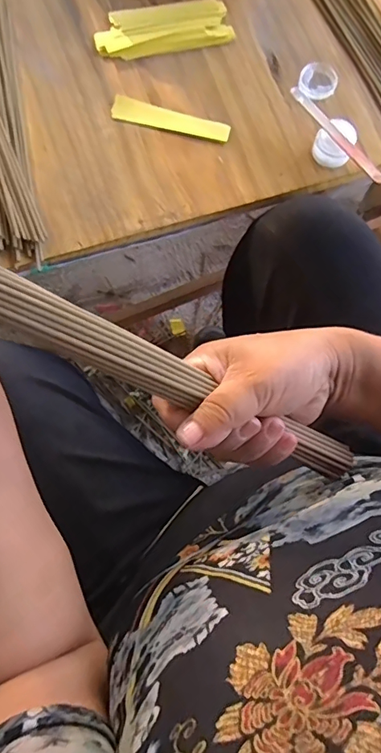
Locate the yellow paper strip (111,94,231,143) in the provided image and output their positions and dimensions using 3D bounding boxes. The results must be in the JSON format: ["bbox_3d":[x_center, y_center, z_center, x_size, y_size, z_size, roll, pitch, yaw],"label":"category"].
[{"bbox_3d":[-0.019,-0.252,0.464,0.116,0.004,0.023,16,77,2],"label":"yellow paper strip"}]

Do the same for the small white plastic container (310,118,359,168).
[{"bbox_3d":[0.138,-0.223,0.453,0.036,0.027,0.034,0,77,-1],"label":"small white plastic container"}]

